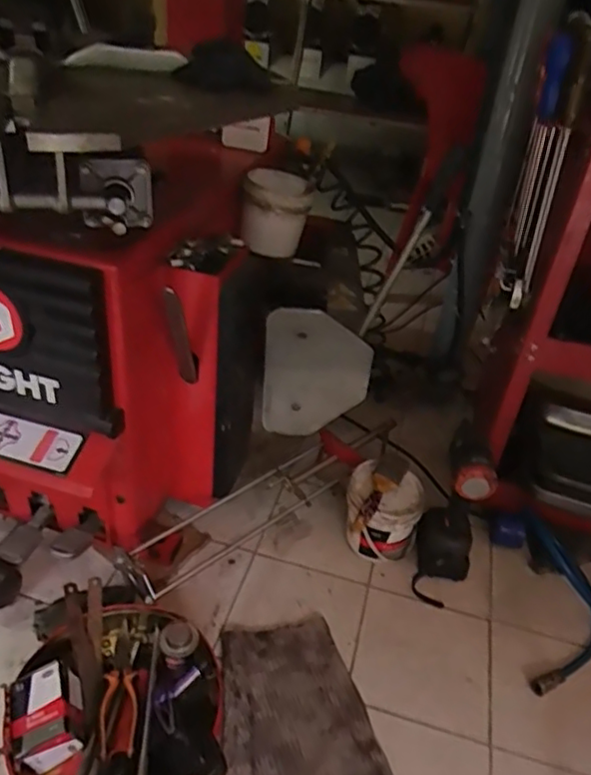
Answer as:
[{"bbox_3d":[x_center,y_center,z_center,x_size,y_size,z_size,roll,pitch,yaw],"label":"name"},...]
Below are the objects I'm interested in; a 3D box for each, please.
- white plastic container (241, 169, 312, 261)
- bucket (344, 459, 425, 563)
[{"bbox_3d":[-0.035,-0.304,1.082,0.115,0.118,0.125,5,35,-3],"label":"white plastic container"},{"bbox_3d":[0.144,0.217,1.015,0.126,0.127,0.132,7,35,0],"label":"bucket"}]

